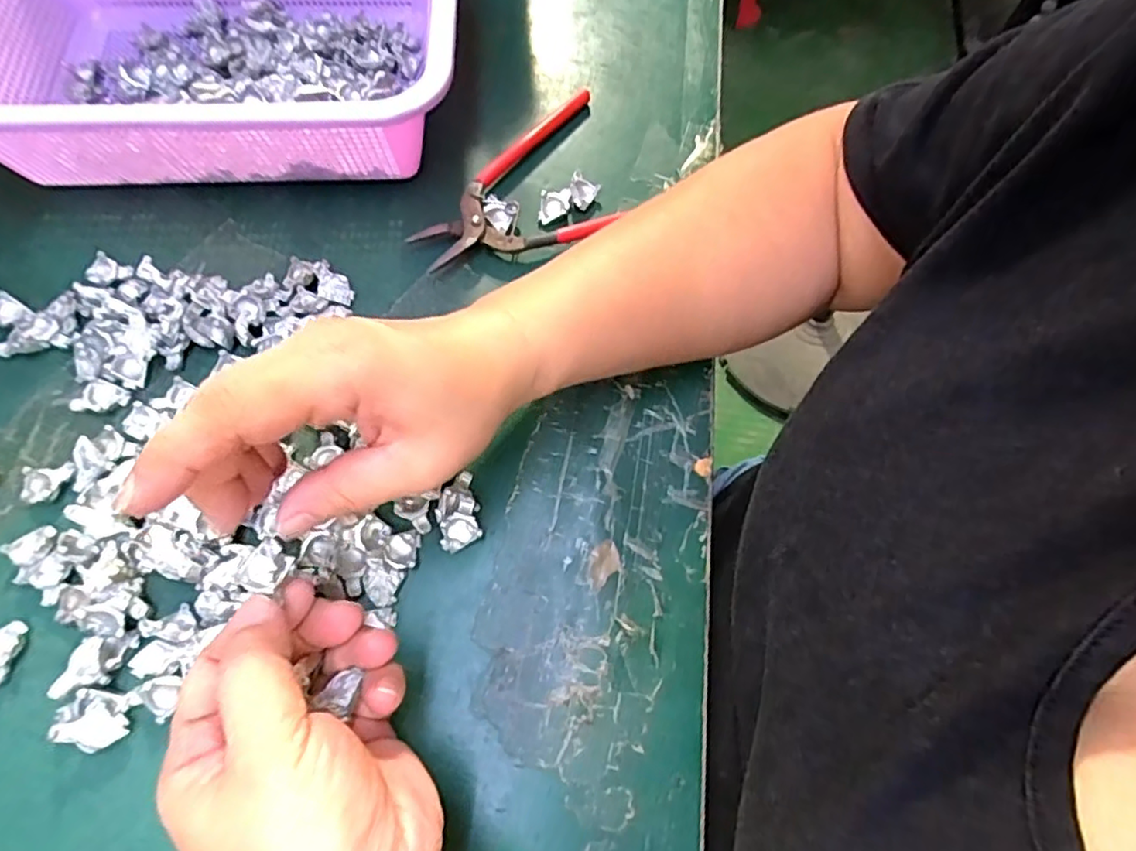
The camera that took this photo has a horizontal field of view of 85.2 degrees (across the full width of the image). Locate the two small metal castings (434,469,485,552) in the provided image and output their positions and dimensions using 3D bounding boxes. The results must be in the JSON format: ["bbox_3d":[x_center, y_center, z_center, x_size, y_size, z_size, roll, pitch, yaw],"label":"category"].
[{"bbox_3d":[-0.050,0.039,0.281,0.019,0.011,0.033,-9,69,-6],"label":"two small metal castings"}]

